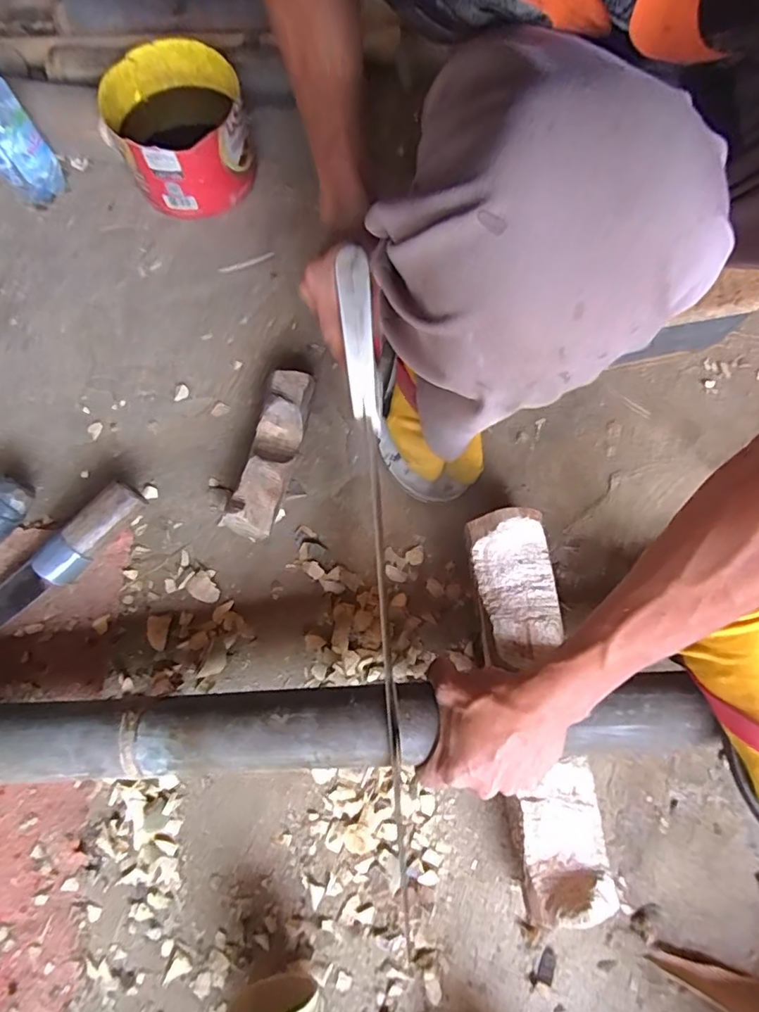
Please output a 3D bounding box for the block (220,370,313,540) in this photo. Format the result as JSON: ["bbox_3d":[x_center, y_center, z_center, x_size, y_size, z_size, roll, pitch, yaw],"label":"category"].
[{"bbox_3d":[-0.104,-0.051,0.553,0.047,0.047,0.167,12,72,4],"label":"block"}]

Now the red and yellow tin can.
[{"bbox_3d":[-0.230,-0.429,0.658,0.152,0.115,0.152,-21,73,-7],"label":"red and yellow tin can"}]

